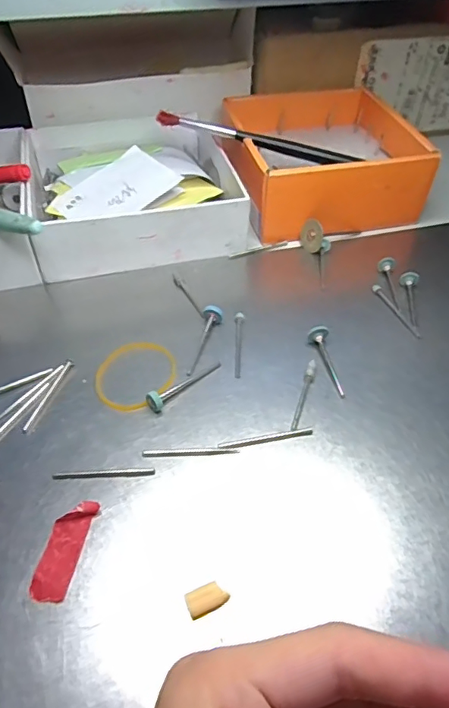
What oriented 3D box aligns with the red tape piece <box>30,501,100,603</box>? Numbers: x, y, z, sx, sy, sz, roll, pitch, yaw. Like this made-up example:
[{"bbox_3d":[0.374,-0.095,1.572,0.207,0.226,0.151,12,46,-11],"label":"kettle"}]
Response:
[{"bbox_3d":[-0.063,0.075,0.194,0.015,0.005,0.038,10,50,8],"label":"red tape piece"}]

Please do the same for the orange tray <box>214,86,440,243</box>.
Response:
[{"bbox_3d":[0.065,-0.143,0.363,0.126,0.047,0.129,-9,50,-8],"label":"orange tray"}]

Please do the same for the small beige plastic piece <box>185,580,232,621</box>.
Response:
[{"bbox_3d":[-0.006,0.088,0.180,0.015,0.006,0.008,-20,53,-17],"label":"small beige plastic piece"}]

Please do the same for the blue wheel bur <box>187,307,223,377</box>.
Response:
[{"bbox_3d":[-0.010,-0.008,0.265,0.010,0.009,0.043,10,50,8],"label":"blue wheel bur"}]

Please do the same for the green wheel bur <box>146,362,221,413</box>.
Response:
[{"bbox_3d":[-0.020,0.013,0.247,0.008,0.011,0.043,36,58,26],"label":"green wheel bur"}]

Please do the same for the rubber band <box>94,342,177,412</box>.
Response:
[{"bbox_3d":[-0.045,0.010,0.253,0.041,0.004,0.035,-37,59,-27],"label":"rubber band"}]

